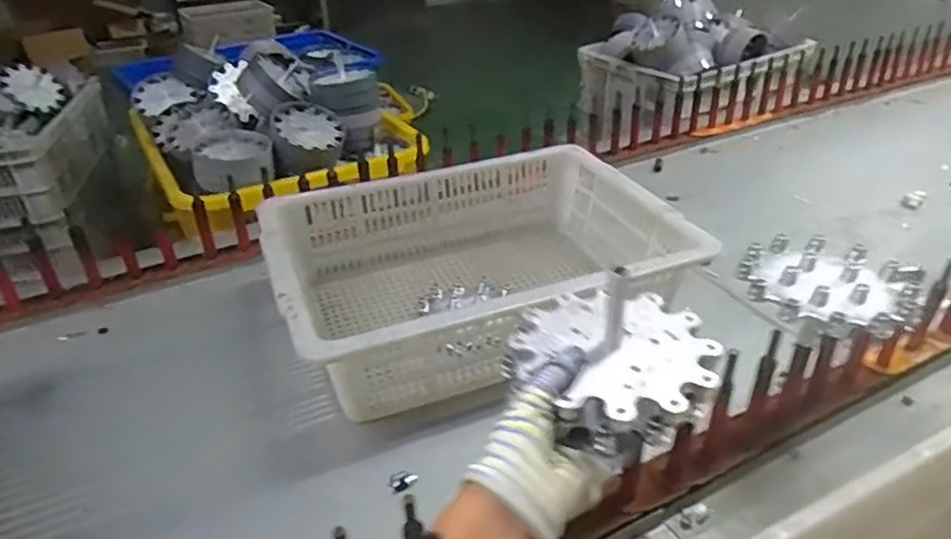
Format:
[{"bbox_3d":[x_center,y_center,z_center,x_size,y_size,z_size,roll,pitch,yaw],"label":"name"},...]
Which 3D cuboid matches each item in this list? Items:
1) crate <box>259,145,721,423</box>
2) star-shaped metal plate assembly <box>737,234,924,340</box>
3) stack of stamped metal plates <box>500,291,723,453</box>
[{"bbox_3d":[-0.002,0.001,0.913,0.518,0.187,0.387,-15,34,-19],"label":"crate"},{"bbox_3d":[0.330,0.012,0.621,0.147,0.022,0.142,14,36,26],"label":"star-shaped metal plate assembly"},{"bbox_3d":[0.101,0.070,0.487,0.137,0.048,0.128,2,32,8],"label":"stack of stamped metal plates"}]

